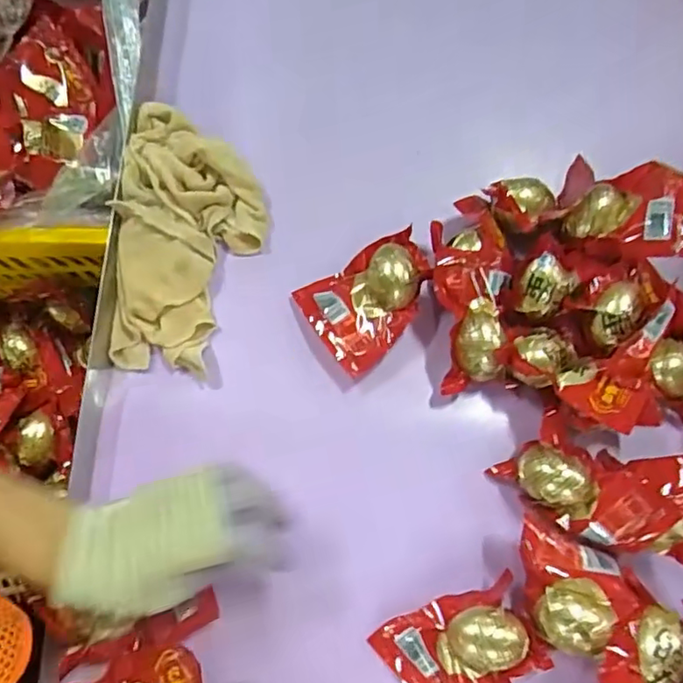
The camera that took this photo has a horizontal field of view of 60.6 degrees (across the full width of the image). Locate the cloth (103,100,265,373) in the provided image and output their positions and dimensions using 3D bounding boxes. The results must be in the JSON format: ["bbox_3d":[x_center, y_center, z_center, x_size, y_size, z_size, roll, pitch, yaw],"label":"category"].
[{"bbox_3d":[-0.134,-0.090,0.502,0.123,0.040,0.232,8,77,2],"label":"cloth"}]

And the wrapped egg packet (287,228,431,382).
[{"bbox_3d":[0.029,-0.036,0.492,0.110,0.033,0.086,-32,79,-7],"label":"wrapped egg packet"}]

